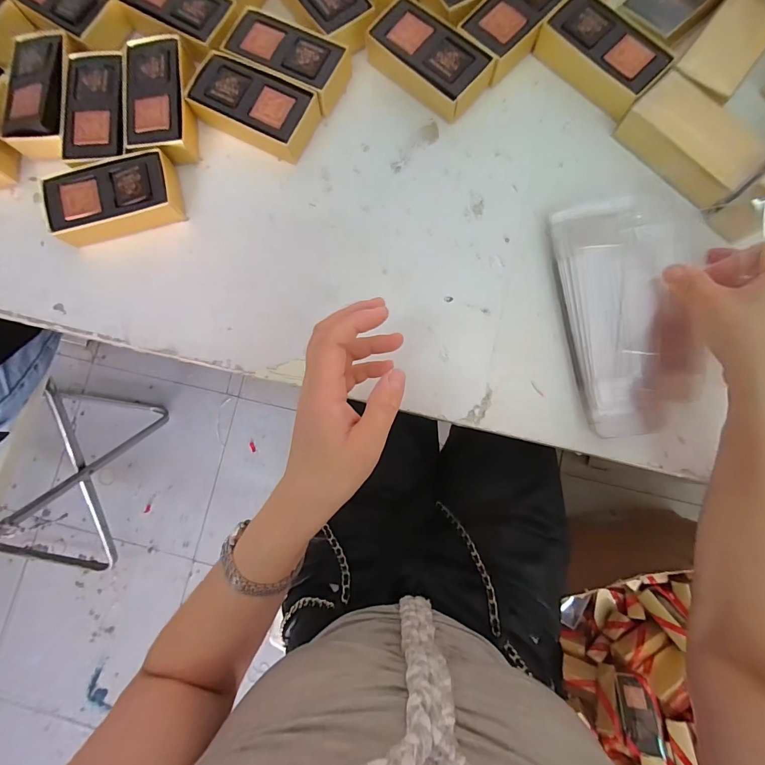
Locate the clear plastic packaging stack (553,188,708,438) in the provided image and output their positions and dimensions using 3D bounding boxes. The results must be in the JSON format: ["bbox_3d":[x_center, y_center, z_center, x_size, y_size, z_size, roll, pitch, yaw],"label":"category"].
[{"bbox_3d":[0.213,-0.060,0.337,0.102,0.025,0.202,-7,83,2],"label":"clear plastic packaging stack"}]

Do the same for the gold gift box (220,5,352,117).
[{"bbox_3d":[-0.092,-0.318,0.381,0.115,0.030,0.060,26,86,5],"label":"gold gift box"}]

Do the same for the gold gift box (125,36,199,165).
[{"bbox_3d":[-0.213,-0.273,0.378,0.061,0.032,0.128,-4,84,2],"label":"gold gift box"}]

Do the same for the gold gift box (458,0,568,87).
[{"bbox_3d":[0.131,-0.357,0.378,0.115,0.030,0.059,-45,84,-3],"label":"gold gift box"}]

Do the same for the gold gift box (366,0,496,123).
[{"bbox_3d":[0.046,-0.313,0.375,0.119,0.032,0.061,39,87,6],"label":"gold gift box"}]

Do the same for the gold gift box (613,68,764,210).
[{"bbox_3d":[0.280,-0.220,0.350,0.070,0.027,0.115,-42,84,-2],"label":"gold gift box"}]

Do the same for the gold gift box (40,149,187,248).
[{"bbox_3d":[-0.254,-0.173,0.368,0.116,0.034,0.060,-11,83,1],"label":"gold gift box"}]

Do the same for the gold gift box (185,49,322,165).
[{"bbox_3d":[-0.125,-0.267,0.376,0.110,0.032,0.061,24,85,5],"label":"gold gift box"}]

